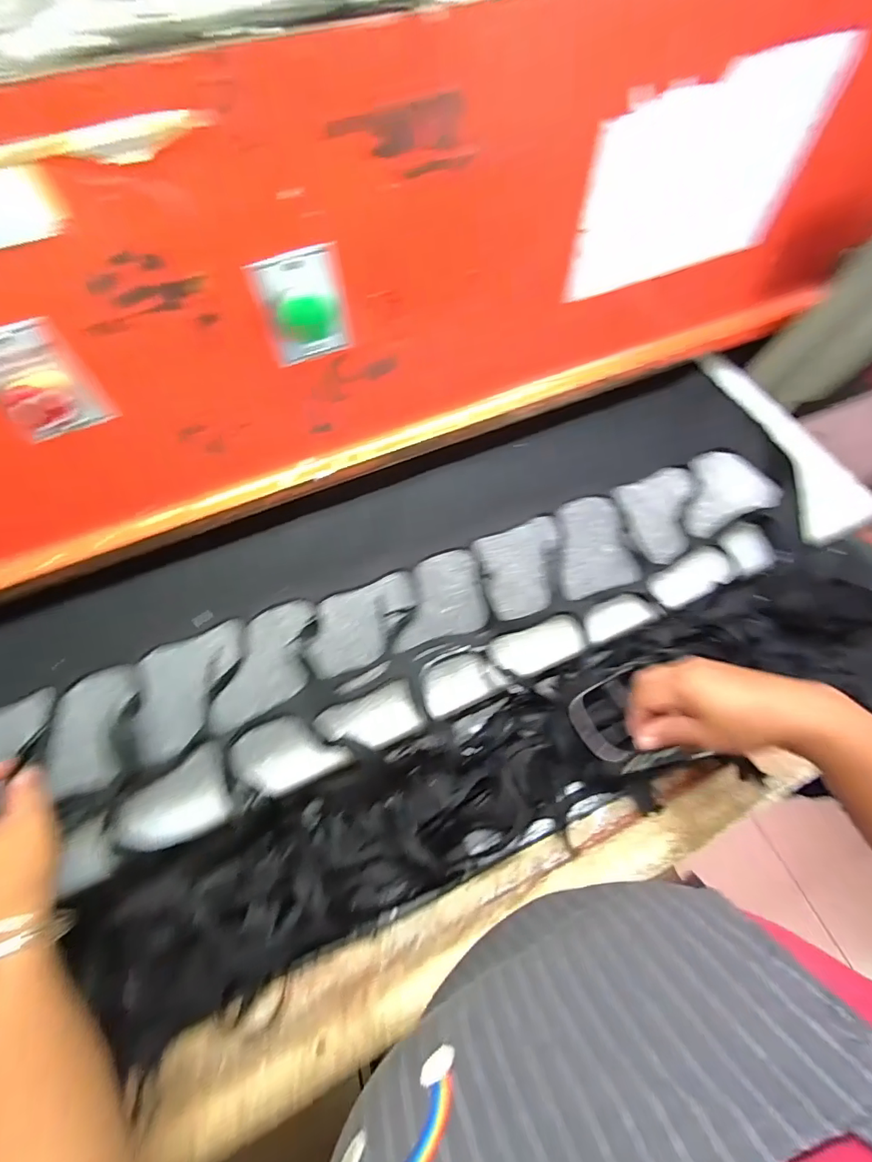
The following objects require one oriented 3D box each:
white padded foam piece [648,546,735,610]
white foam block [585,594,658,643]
[{"bbox_3d":[0.299,-0.005,0.560,0.095,0.016,0.050,-24,64,-9],"label":"white padded foam piece"},{"bbox_3d":[0.202,0.038,0.531,0.083,0.010,0.038,-24,63,-9],"label":"white foam block"}]

